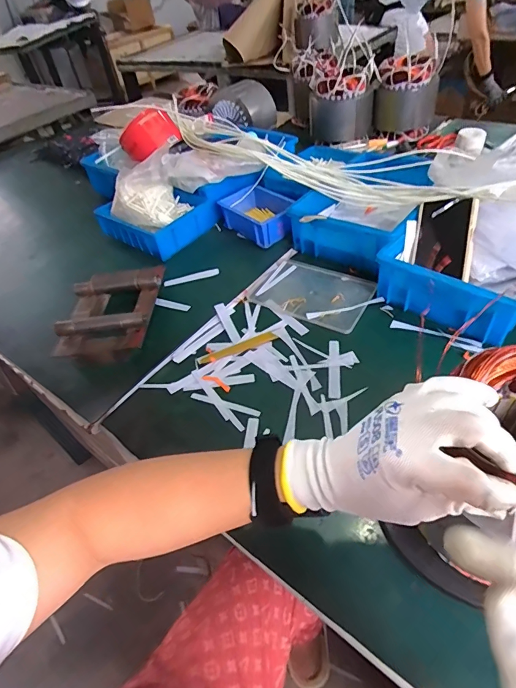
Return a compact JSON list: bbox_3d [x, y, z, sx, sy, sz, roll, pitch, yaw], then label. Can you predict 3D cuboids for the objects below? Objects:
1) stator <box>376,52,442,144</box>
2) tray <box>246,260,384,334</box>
[{"bbox_3d":[0.368,-0.609,1.006,0.140,0.163,0.120,8,48,17],"label":"stator"},{"bbox_3d":[0.092,-0.084,0.650,0.181,0.008,0.119,21,54,27],"label":"tray"}]

